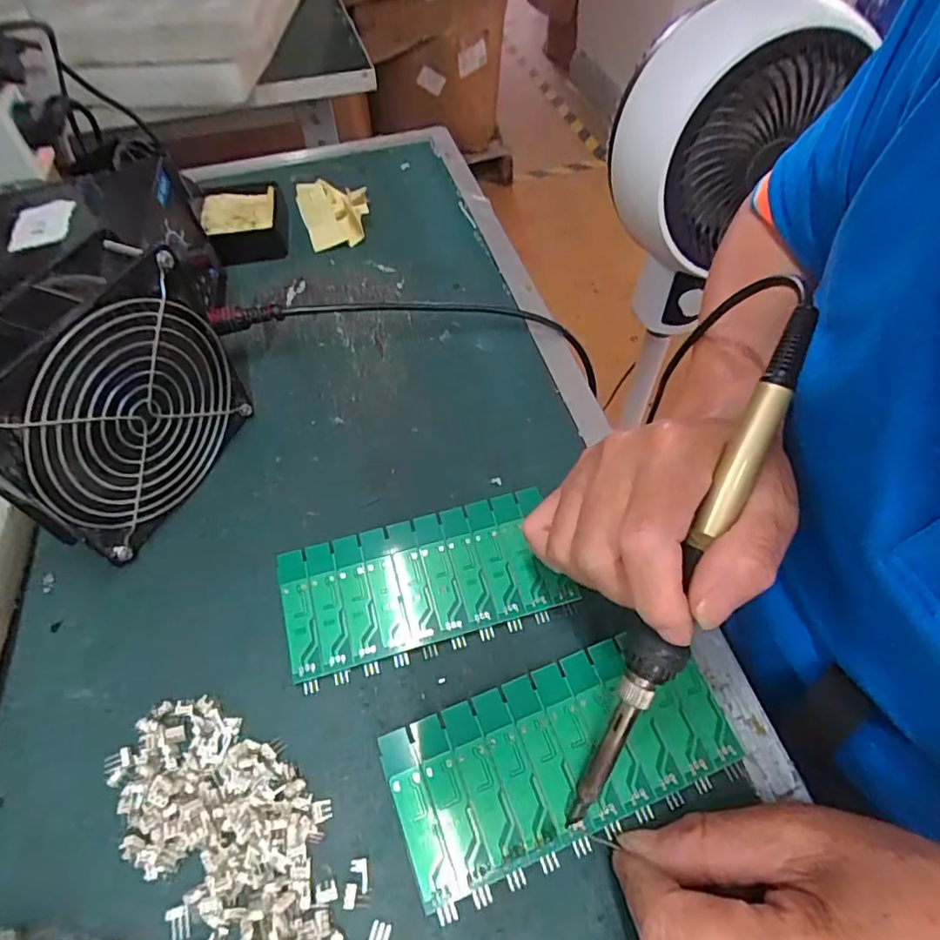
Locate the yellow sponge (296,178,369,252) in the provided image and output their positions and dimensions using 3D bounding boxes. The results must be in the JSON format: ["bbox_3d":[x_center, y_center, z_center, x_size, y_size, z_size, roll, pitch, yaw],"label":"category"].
[{"bbox_3d":[-0.108,-0.207,0.463,0.053,0.028,0.065,-13,55,-8],"label":"yellow sponge"}]

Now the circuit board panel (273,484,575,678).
[{"bbox_3d":[-0.023,0.053,0.283,0.133,0.015,0.061,-14,51,-8],"label":"circuit board panel"}]

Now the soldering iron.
[{"bbox_3d":[0.080,0.041,0.211,0.020,0.013,0.204,25,95,23],"label":"soldering iron"}]

